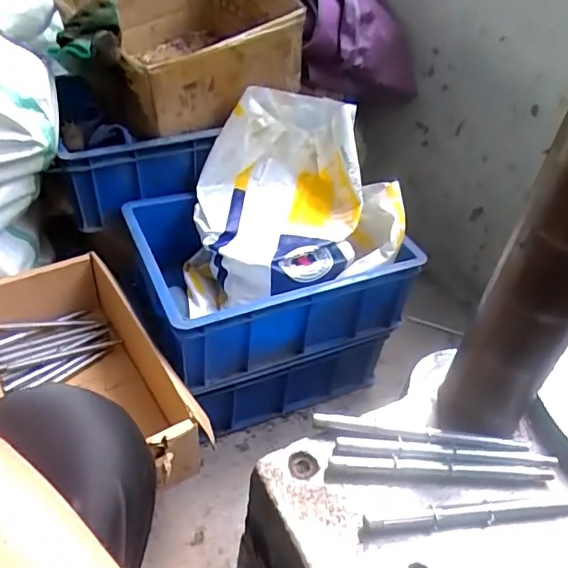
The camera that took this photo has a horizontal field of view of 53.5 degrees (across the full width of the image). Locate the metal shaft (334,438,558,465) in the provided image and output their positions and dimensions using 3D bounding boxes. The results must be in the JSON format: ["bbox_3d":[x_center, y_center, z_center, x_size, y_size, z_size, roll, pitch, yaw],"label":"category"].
[{"bbox_3d":[0.119,0.124,0.415,0.160,0.005,0.012,6,42,-2],"label":"metal shaft"}]

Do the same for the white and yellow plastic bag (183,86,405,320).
[{"bbox_3d":[0.004,-0.101,0.871,0.317,0.245,0.275,-18,48,-25],"label":"white and yellow plastic bag"}]

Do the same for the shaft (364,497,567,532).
[{"bbox_3d":[0.133,0.155,0.380,0.158,0.009,0.011,-3,43,-11],"label":"shaft"}]

